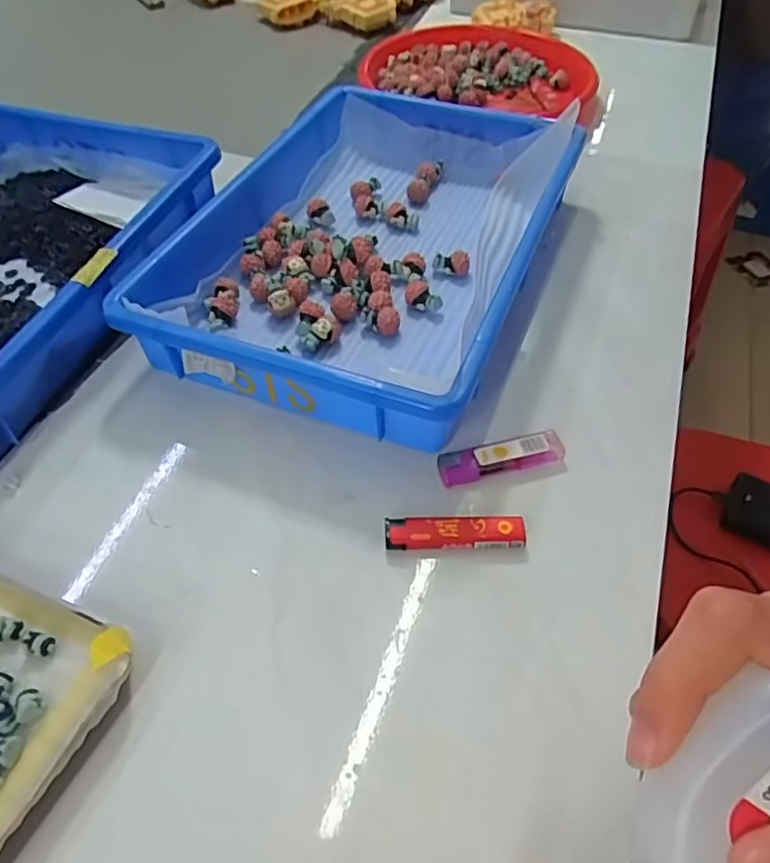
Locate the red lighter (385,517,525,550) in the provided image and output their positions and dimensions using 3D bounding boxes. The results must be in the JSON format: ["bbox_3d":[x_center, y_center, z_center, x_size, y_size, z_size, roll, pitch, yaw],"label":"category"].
[{"bbox_3d":[0.040,0.058,0.369,0.078,0.010,0.019,0,51,-2],"label":"red lighter"}]

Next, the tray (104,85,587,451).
[{"bbox_3d":[-0.012,-0.156,0.513,0.258,0.065,0.364,18,52,13],"label":"tray"}]

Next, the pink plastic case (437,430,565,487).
[{"bbox_3d":[0.073,0.017,0.404,0.079,0.013,0.022,-9,52,-10],"label":"pink plastic case"}]

